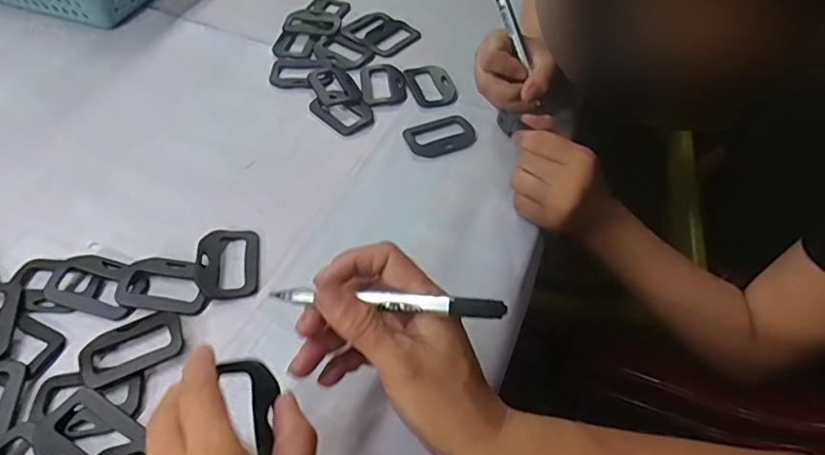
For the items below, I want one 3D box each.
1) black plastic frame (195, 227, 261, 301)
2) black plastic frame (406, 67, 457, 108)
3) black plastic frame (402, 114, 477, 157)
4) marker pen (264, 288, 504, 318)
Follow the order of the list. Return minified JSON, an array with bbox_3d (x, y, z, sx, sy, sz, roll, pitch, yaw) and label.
[{"bbox_3d":[-0.133,0.025,0.391,0.042,0.009,0.063,-8,51,-9],"label":"black plastic frame"},{"bbox_3d":[0.019,-0.140,0.528,0.042,0.008,0.059,-16,52,-15],"label":"black plastic frame"},{"bbox_3d":[0.025,-0.083,0.482,0.061,0.007,0.043,-17,53,-16],"label":"black plastic frame"},{"bbox_3d":[-0.015,0.037,0.276,0.122,0.010,0.009,2,49,16],"label":"marker pen"}]

